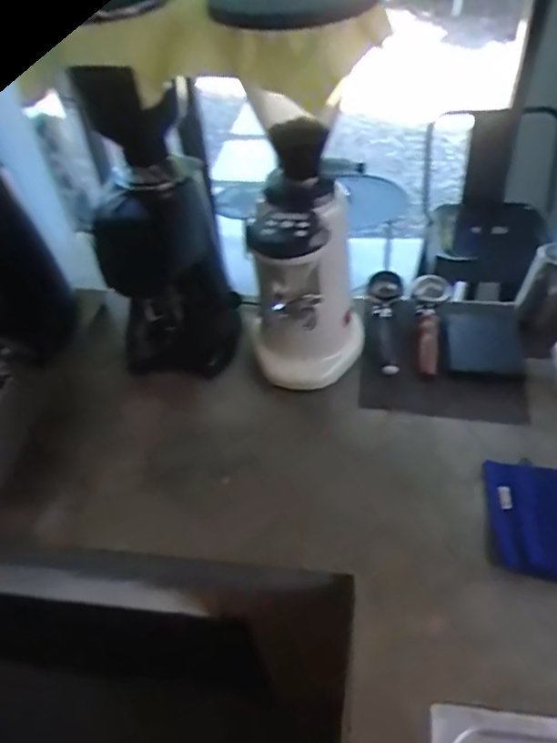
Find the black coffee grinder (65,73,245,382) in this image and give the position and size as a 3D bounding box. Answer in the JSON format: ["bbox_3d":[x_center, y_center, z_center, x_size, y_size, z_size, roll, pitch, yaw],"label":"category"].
[{"bbox_3d":[-0.207,-0.240,0.983,0.214,0.491,0.264,-7,47,-2],"label":"black coffee grinder"}]

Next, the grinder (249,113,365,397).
[{"bbox_3d":[0.047,-0.151,0.862,0.156,0.393,0.181,7,48,12],"label":"grinder"}]

